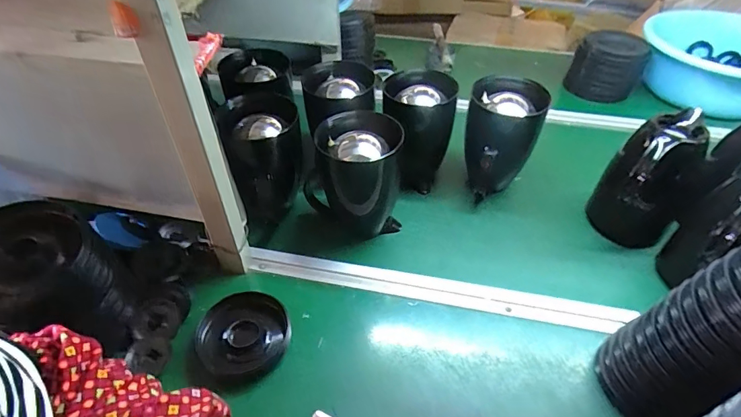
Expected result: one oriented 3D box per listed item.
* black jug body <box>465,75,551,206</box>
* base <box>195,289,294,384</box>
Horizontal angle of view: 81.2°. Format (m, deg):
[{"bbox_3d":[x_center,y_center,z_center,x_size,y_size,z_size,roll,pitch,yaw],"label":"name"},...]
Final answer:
[{"bbox_3d":[0.225,-0.123,0.767,0.108,0.201,0.108,-8,41,-19],"label":"black jug body"},{"bbox_3d":[-0.172,0.171,0.584,0.119,0.020,0.121,0,44,0],"label":"base"}]

